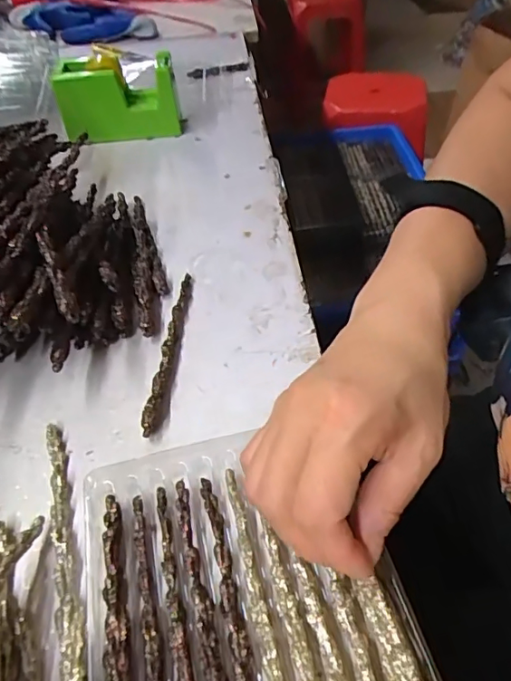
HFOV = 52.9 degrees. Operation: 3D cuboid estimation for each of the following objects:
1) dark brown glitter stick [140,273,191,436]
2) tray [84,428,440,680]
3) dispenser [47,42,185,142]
[{"bbox_3d":[-0.058,0.003,0.361,0.011,0.010,0.148,2,47,7],"label":"dark brown glitter stick"},{"bbox_3d":[-0.007,0.126,0.231,0.139,0.028,0.182,-13,47,-7],"label":"tray"},{"bbox_3d":[-0.157,-0.279,0.596,0.133,0.086,0.049,-8,47,-3],"label":"dispenser"}]

